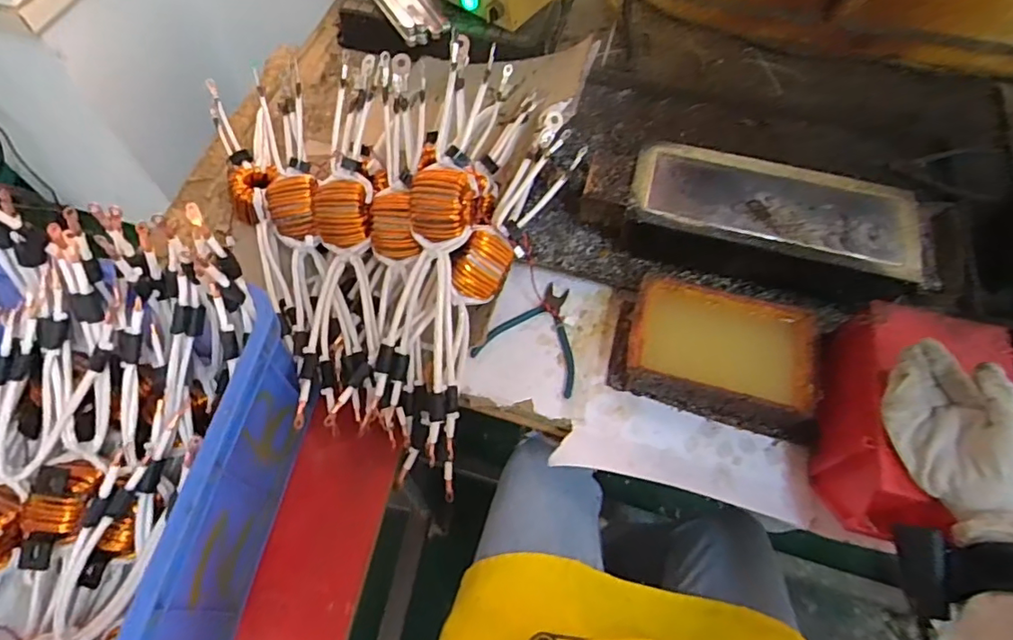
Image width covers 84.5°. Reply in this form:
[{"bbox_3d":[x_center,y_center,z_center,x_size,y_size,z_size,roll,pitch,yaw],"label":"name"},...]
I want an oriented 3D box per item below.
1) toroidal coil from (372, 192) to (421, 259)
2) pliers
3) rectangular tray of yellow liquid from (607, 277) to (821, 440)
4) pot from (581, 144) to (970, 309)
[{"bbox_3d":[-0.134,-0.116,0.681,0.062,0.052,0.069,-5,62,-3],"label":"toroidal coil"},{"bbox_3d":[0.044,0.009,0.689,0.126,0.016,0.136,22,64,11],"label":"pliers"},{"bbox_3d":[0.246,0.034,0.651,0.229,0.074,0.144,17,63,9],"label":"rectangular tray of yellow liquid"},{"bbox_3d":[0.326,-0.129,0.722,0.446,0.090,0.169,16,63,9],"label":"pot"}]

